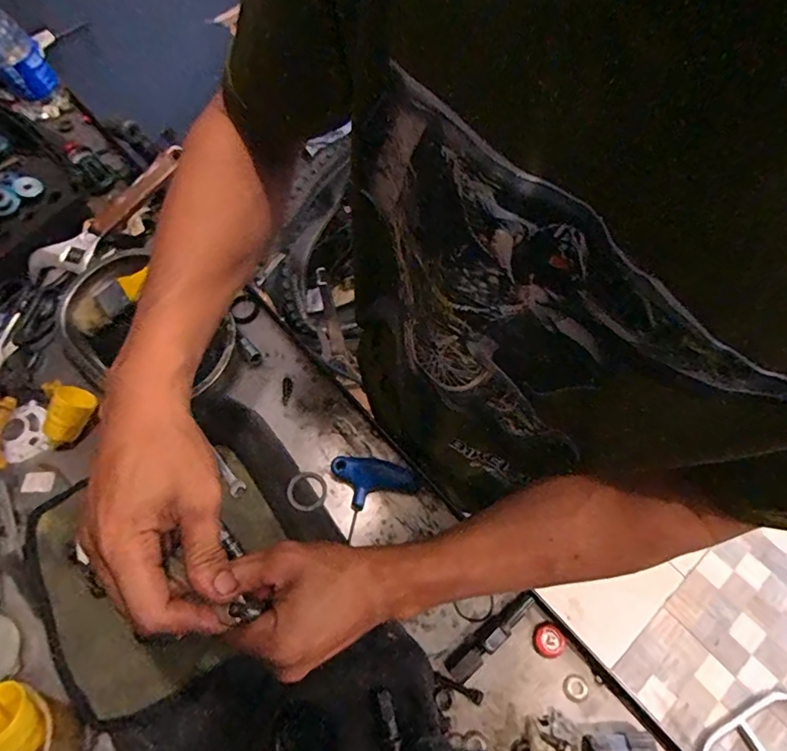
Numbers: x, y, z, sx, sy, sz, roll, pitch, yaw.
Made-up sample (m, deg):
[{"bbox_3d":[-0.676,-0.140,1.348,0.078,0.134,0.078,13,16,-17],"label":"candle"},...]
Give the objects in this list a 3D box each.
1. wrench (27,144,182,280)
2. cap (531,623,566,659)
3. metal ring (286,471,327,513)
[{"bbox_3d":[-0.357,-0.205,0.612,0.048,0.012,0.226,37,76,-12],"label":"wrench"},{"bbox_3d":[0.137,0.233,0.431,0.028,0.009,0.027,0,66,1],"label":"cap"},{"bbox_3d":[-0.087,0.115,0.490,0.039,0.004,0.039,0,66,1],"label":"metal ring"}]

